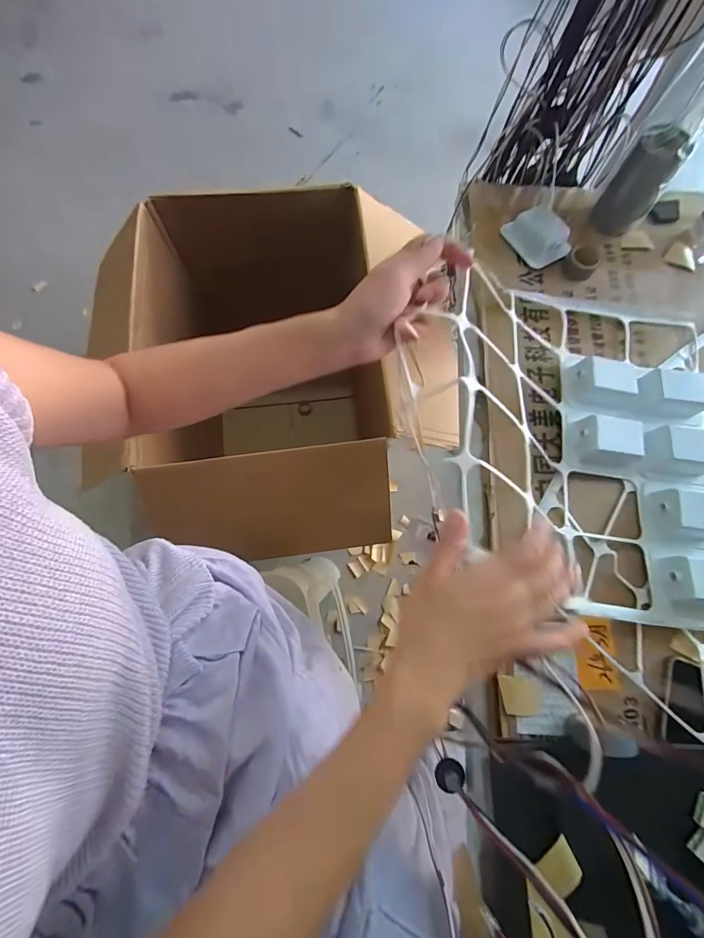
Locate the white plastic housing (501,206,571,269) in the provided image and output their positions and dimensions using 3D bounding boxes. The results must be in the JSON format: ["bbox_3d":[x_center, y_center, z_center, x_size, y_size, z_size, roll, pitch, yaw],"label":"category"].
[{"bbox_3d":[0.229,-0.292,0.498,0.049,0.042,0.086,-43,79,-13],"label":"white plastic housing"}]

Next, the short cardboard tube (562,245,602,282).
[{"bbox_3d":[0.289,-0.260,0.498,0.039,0.021,0.039,0,73,-1],"label":"short cardboard tube"}]

